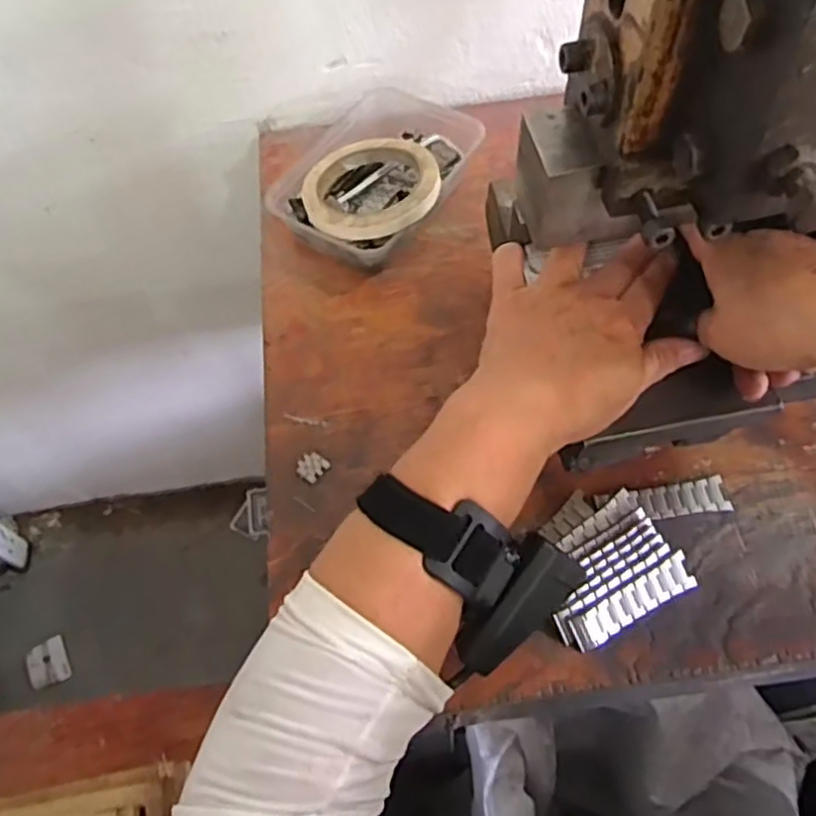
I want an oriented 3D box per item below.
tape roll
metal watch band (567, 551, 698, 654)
[{"bbox_3d":[-0.029,-0.170,0.516,0.101,0.017,0.103,-1,60,2],"label":"tape roll"},{"bbox_3d":[0.128,0.110,0.388,0.079,0.004,0.021,-26,90,-12],"label":"metal watch band"}]

